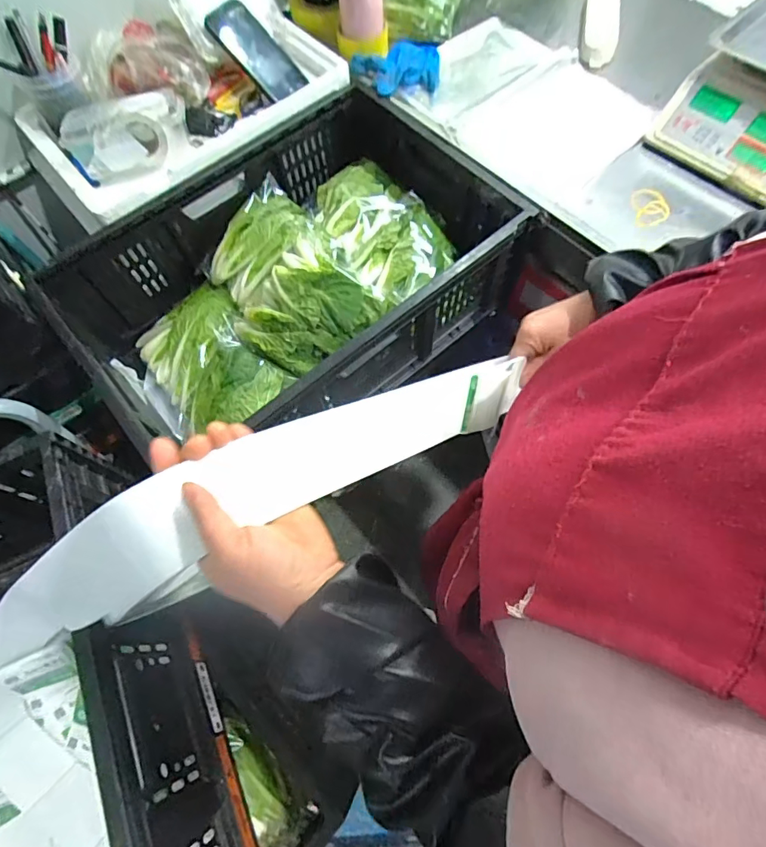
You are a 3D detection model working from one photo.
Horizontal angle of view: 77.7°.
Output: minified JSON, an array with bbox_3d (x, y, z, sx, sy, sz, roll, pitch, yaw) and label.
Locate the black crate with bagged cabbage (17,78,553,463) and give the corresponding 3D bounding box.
[{"bbox_3d":[-0.127,-0.214,0.733,0.586,0.193,0.387,-39,70,-13],"label":"black crate with bagged cabbage"}]

